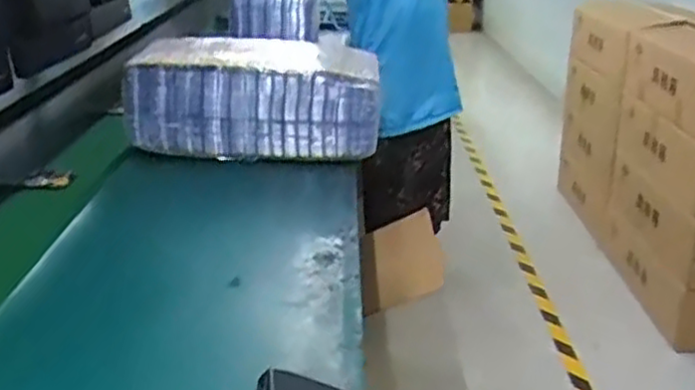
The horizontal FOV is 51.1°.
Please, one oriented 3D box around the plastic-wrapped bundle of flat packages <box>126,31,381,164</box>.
[{"bbox_3d":[-0.131,-0.149,1.134,0.371,0.157,0.153,3,22,8],"label":"plastic-wrapped bundle of flat packages"}]

